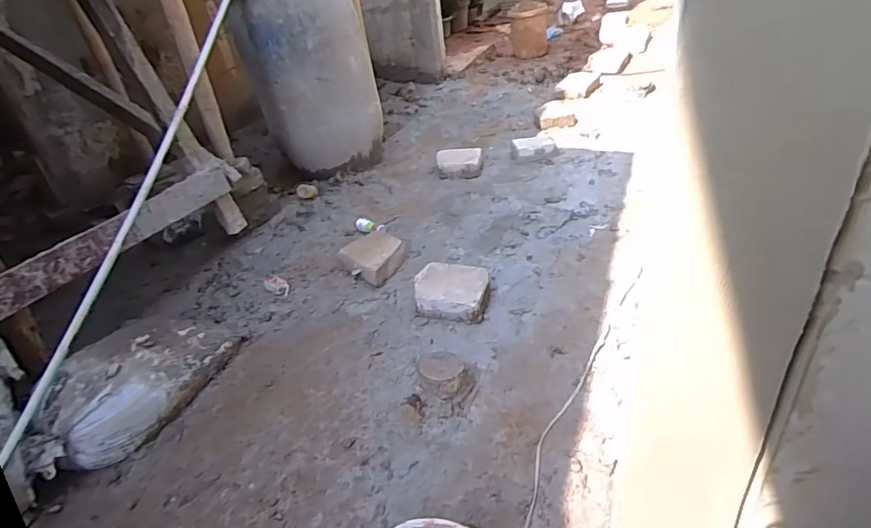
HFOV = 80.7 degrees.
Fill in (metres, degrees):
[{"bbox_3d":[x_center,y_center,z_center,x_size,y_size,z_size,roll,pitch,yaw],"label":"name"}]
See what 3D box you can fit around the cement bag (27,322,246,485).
[{"bbox_3d":[-0.861,0.327,1.462,0.310,0.155,0.571,17,41,33],"label":"cement bag"}]

